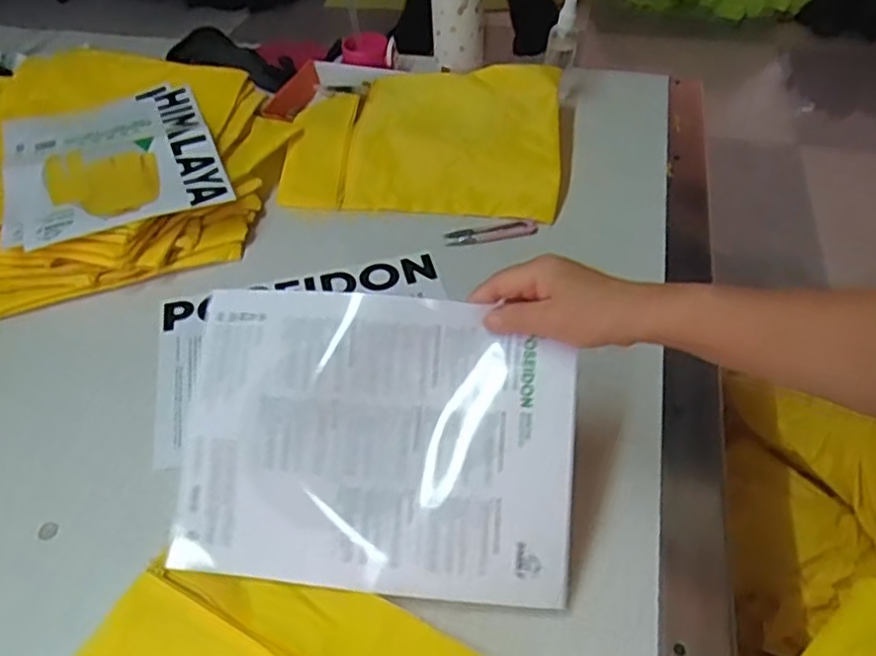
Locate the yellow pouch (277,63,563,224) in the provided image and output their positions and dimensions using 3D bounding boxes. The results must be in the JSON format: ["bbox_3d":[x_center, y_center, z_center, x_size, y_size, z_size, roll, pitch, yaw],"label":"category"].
[{"bbox_3d":[-0.011,-0.240,0.849,0.327,0.064,0.252,6,47,8],"label":"yellow pouch"}]

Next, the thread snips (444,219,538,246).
[{"bbox_3d":[0.060,-0.103,0.756,0.100,0.010,0.026,-7,47,-4],"label":"thread snips"}]

